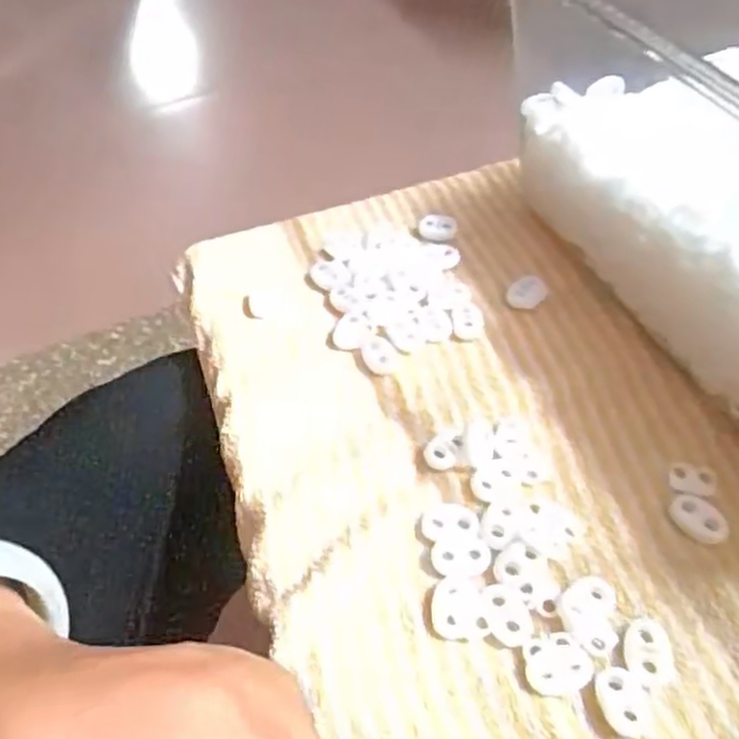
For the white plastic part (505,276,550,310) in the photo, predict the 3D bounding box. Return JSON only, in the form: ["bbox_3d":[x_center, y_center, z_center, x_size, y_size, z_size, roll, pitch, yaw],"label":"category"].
[{"bbox_3d":[0.081,-0.039,0.364,0.017,0.004,0.022,33,60,28],"label":"white plastic part"}]

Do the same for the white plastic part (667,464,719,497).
[{"bbox_3d":[0.131,0.044,0.287,0.018,0.004,0.013,7,51,10],"label":"white plastic part"}]

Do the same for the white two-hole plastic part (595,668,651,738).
[{"bbox_3d":[0.084,0.110,0.234,0.017,0.006,0.021,-5,50,1],"label":"white two-hole plastic part"}]

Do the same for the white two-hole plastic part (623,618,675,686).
[{"bbox_3d":[0.096,0.098,0.246,0.016,0.004,0.021,0,50,5],"label":"white two-hole plastic part"}]

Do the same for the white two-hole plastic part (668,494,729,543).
[{"bbox_3d":[0.128,0.057,0.275,0.016,0.004,0.022,-32,54,-20],"label":"white two-hole plastic part"}]

